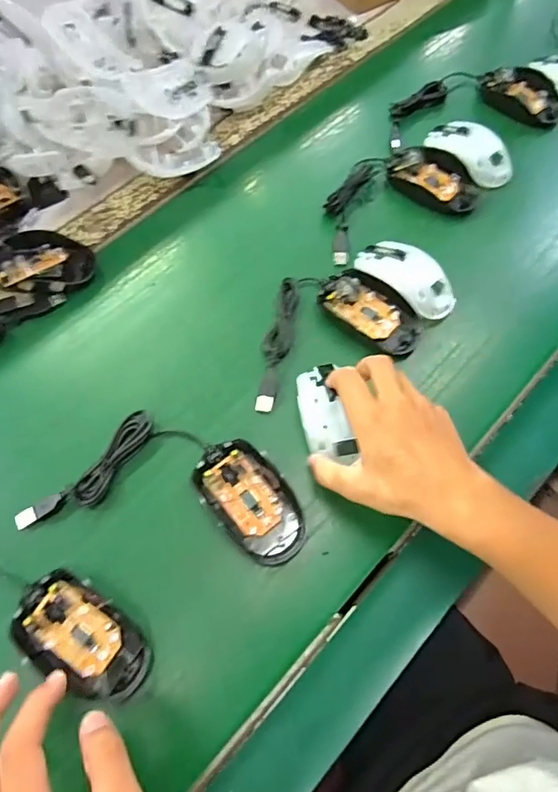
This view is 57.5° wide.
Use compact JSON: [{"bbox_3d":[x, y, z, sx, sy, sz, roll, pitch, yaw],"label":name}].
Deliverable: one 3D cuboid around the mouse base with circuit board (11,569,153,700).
[{"bbox_3d":[-0.140,0.172,0.362,0.103,0.020,0.056,27,64,19],"label":"mouse base with circuit board"}]

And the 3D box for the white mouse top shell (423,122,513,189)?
[{"bbox_3d":[0.209,-0.272,0.560,0.053,0.025,0.108,-34,62,-15],"label":"white mouse top shell"}]

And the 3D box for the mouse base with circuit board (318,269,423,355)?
[{"bbox_3d":[0.086,-0.081,0.478,0.100,0.032,0.048,35,67,23],"label":"mouse base with circuit board"}]

